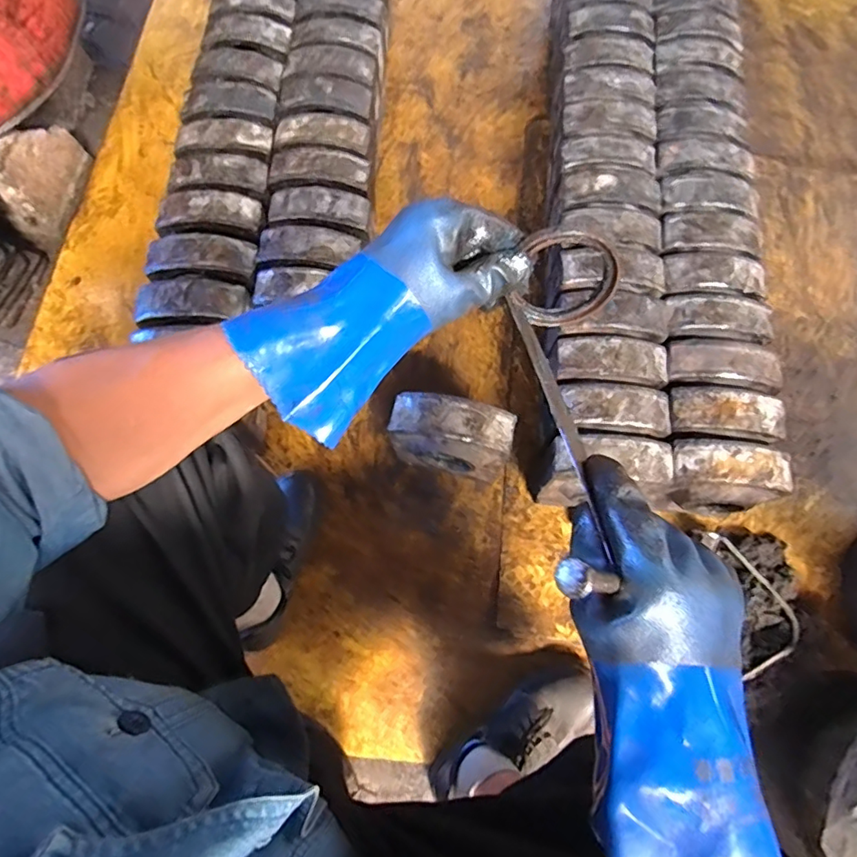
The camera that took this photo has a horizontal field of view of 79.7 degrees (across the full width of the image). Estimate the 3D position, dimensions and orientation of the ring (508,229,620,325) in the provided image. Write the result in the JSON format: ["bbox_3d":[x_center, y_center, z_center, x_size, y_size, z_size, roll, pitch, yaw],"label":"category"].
[{"bbox_3d":[0.112,-0.118,0.412,0.080,0.091,0.013,7,53,-4],"label":"ring"}]

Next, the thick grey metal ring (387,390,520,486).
[{"bbox_3d":[0.031,0.022,0.821,0.182,0.203,0.086,13,72,3],"label":"thick grey metal ring"}]

